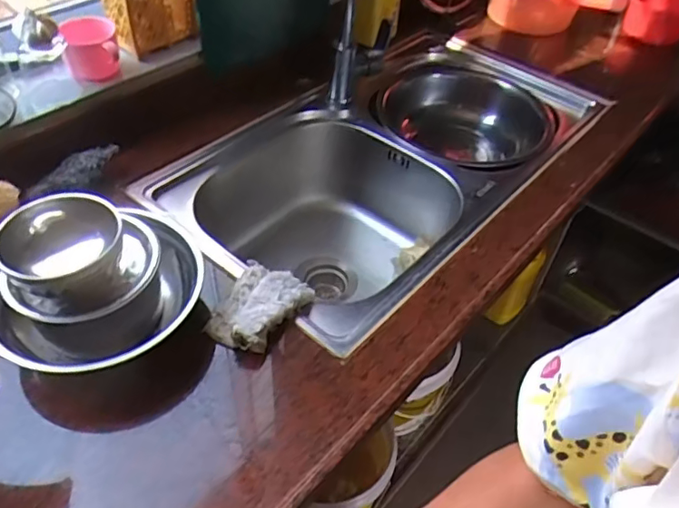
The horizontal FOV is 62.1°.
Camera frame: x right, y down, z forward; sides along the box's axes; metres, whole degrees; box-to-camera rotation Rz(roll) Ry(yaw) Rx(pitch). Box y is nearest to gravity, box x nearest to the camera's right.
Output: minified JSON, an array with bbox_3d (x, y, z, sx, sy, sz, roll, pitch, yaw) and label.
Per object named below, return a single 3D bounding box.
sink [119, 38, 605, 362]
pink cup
[{"bbox_3d":[0.094,-0.119,1.032,0.432,0.245,0.768,34,53,25],"label":"sink"},{"bbox_3d":[-0.358,-0.295,0.815,0.071,0.064,0.077,-15,49,-17],"label":"pink cup"}]

